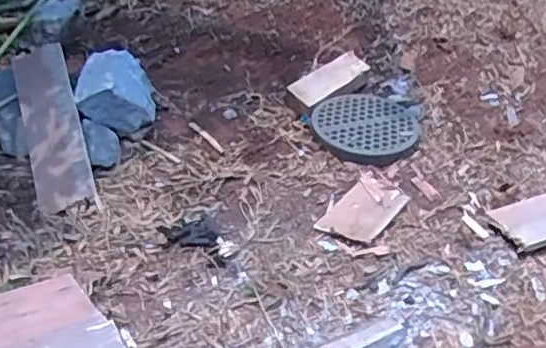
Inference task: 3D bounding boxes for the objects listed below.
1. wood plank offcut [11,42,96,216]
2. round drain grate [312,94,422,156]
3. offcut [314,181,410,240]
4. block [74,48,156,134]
[{"bbox_3d":[-0.314,-0.075,0.862,0.078,0.015,0.284,-22,60,-2],"label":"wood plank offcut"},{"bbox_3d":[0.148,-0.081,0.974,0.163,0.018,0.160,3,37,-2],"label":"round drain grate"},{"bbox_3d":[0.118,0.048,0.805,0.075,0.011,0.116,26,42,26],"label":"offcut"},{"bbox_3d":[-0.235,-0.125,0.919,0.114,0.102,0.096,-7,39,-14],"label":"block"}]

